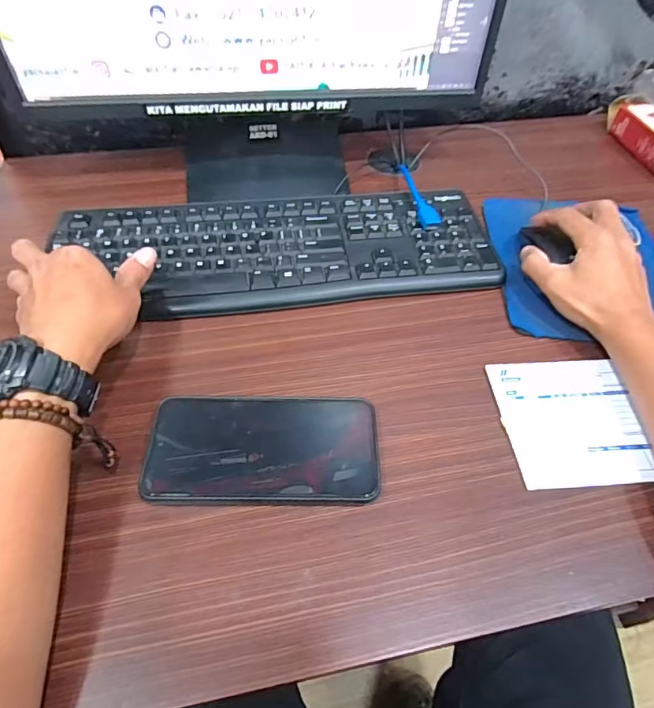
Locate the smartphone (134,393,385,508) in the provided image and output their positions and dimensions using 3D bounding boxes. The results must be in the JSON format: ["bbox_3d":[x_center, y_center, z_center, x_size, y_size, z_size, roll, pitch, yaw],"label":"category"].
[{"bbox_3d":[-0.044,0.065,0.333,0.160,0.016,0.082,0,52,-2],"label":"smartphone"}]

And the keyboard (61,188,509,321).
[{"bbox_3d":[-0.046,-0.106,0.461,0.418,0.016,0.158,-2,52,-3],"label":"keyboard"}]

